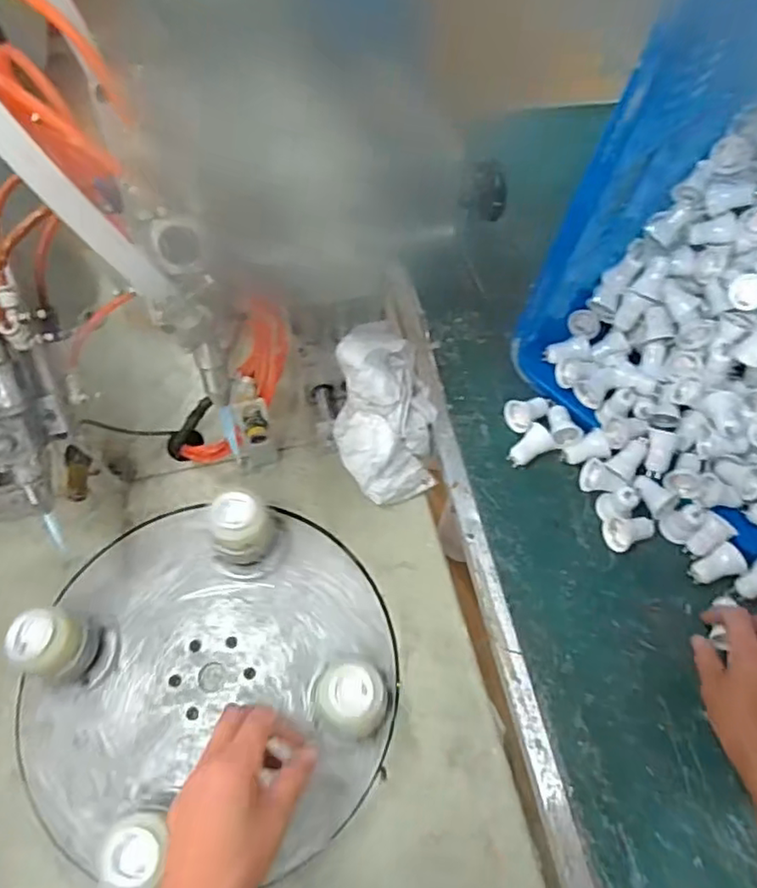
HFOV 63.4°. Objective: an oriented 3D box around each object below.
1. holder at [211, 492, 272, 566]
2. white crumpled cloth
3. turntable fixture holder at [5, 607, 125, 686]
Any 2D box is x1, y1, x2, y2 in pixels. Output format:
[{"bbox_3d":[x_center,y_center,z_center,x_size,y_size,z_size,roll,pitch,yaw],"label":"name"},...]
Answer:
[{"bbox_3d":[-0.135,0.087,0.595,0.059,0.096,0.050,8,64,1],"label":"holder"},{"bbox_3d":[0.007,-0.036,0.644,0.103,0.130,0.172,-2,64,-4],"label":"white crumpled cloth"},{"bbox_3d":[-0.278,0.180,0.543,0.064,0.090,0.059,5,64,-1],"label":"turntable fixture holder"}]

